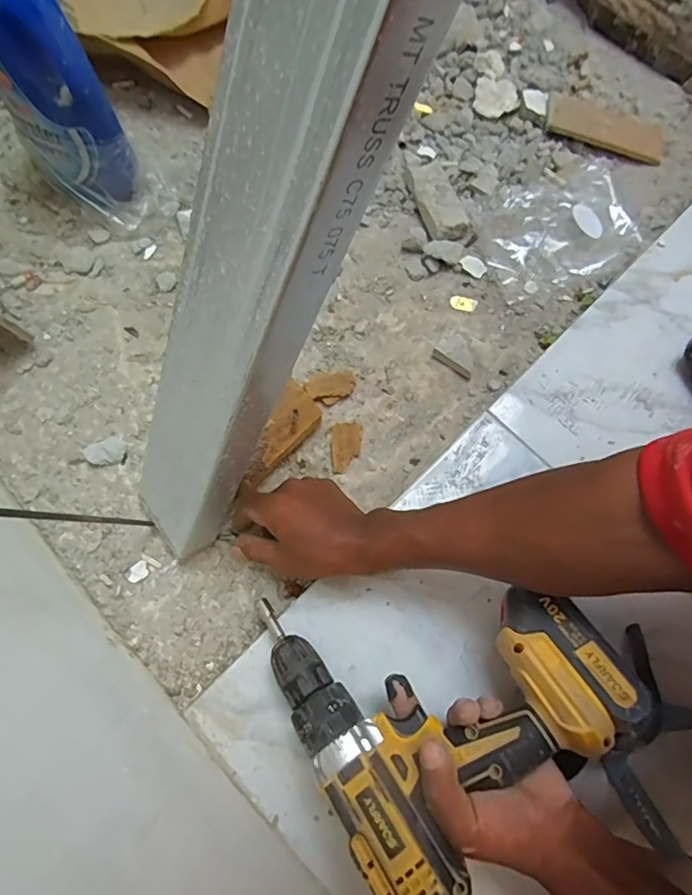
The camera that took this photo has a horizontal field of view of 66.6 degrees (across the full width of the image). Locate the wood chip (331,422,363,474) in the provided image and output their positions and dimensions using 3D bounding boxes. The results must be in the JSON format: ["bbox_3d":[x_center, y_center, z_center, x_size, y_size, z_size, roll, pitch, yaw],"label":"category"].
[{"bbox_3d":[0.000,0.000,0.510,0.028,0.006,0.052,9,73,1],"label":"wood chip"}]

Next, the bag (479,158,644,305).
[{"bbox_3d":[0.237,-0.249,0.592,0.174,0.023,0.129,-22,75,-8],"label":"bag"}]

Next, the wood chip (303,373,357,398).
[{"bbox_3d":[-0.015,-0.062,0.528,0.051,0.014,0.027,-6,73,-3],"label":"wood chip"}]

